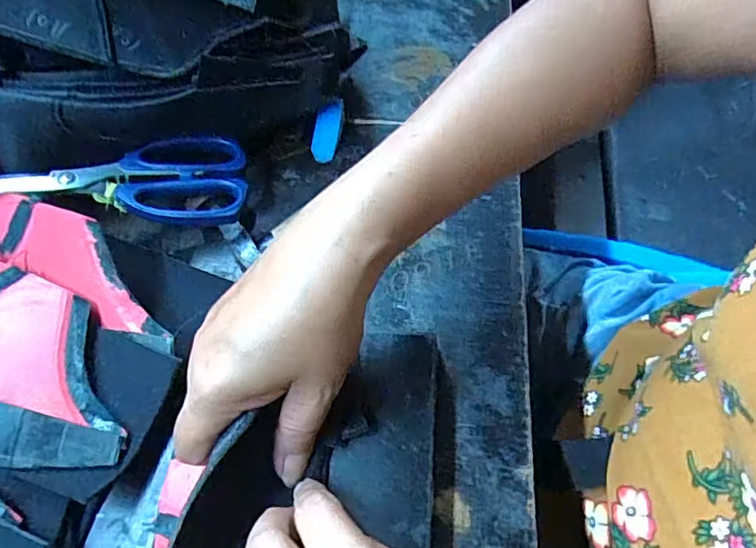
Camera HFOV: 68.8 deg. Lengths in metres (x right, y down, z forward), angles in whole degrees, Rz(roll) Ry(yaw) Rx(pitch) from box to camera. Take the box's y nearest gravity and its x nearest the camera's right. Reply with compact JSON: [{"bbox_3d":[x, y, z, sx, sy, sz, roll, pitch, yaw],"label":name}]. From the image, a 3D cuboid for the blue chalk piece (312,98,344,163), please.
[{"bbox_3d":[-0.038,-0.109,0.417,0.018,0.011,0.048,15,90,9],"label":"blue chalk piece"}]

